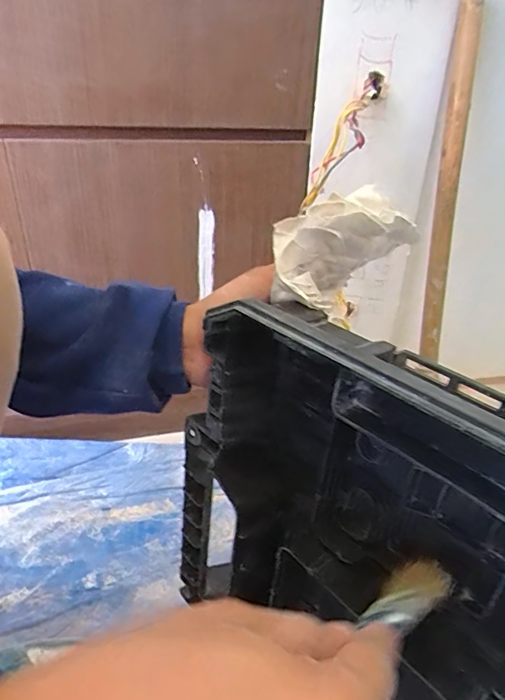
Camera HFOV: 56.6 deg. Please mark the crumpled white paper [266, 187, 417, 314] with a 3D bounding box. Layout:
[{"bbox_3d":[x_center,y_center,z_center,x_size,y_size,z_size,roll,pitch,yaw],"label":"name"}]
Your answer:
[{"bbox_3d":[0.061,-0.070,0.318,0.109,0.073,0.043,-23,40,-38],"label":"crumpled white paper"}]

